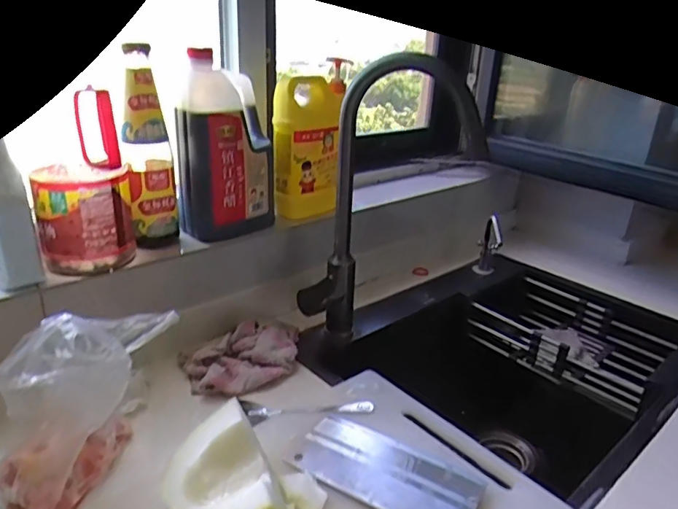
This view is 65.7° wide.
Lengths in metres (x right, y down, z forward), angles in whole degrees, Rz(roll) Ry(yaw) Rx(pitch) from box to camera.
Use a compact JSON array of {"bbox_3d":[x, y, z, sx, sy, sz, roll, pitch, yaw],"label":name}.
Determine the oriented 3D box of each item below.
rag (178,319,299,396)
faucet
[{"bbox_3d":[-0.117,0.131,0.723,0.181,0.033,0.111,-16,30,-35],"label":"rag"},{"bbox_3d":[0.065,-0.055,0.704,0.214,0.399,0.057,9,25,13],"label":"faucet"}]

